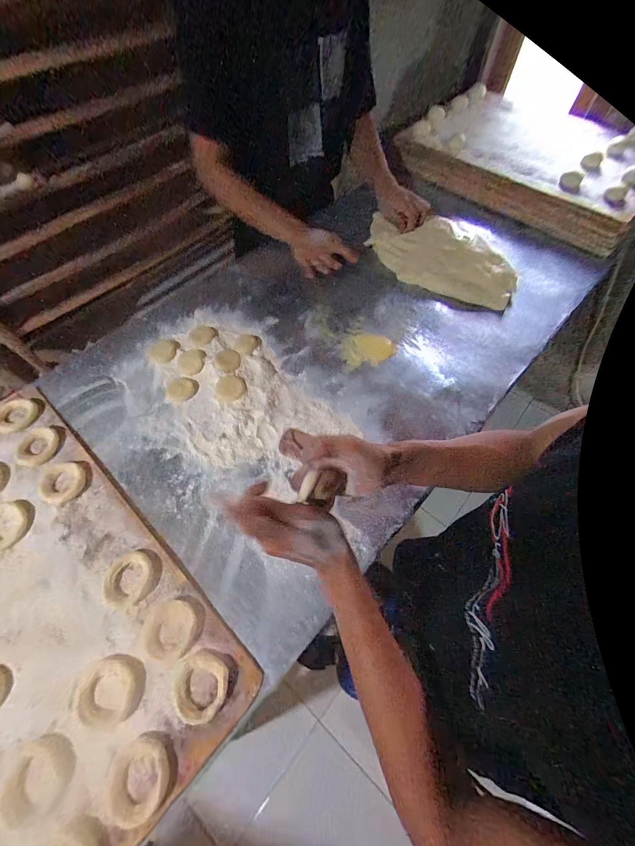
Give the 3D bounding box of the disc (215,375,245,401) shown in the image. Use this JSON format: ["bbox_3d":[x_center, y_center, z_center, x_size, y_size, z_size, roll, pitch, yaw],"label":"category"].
[{"bbox_3d":[-0.151,-0.061,0.572,0.049,0.007,0.048,0,62,0],"label":"disc"}]

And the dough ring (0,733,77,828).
[{"bbox_3d":[-0.295,0.376,0.347,0.063,0.012,0.072,16,63,8],"label":"dough ring"}]

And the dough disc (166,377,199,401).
[{"bbox_3d":[-0.242,-0.062,0.585,0.055,0.008,0.048,9,62,4],"label":"dough disc"}]

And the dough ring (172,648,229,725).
[{"bbox_3d":[-0.136,0.303,0.382,0.062,0.011,0.065,0,62,0],"label":"dough ring"}]

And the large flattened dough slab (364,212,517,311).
[{"bbox_3d":[0.263,-0.366,0.722,0.333,0.055,0.151,27,65,14],"label":"large flattened dough slab"}]

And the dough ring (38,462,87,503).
[{"bbox_3d":[-0.377,0.087,0.488,0.053,0.017,0.060,18,63,9],"label":"dough ring"}]

